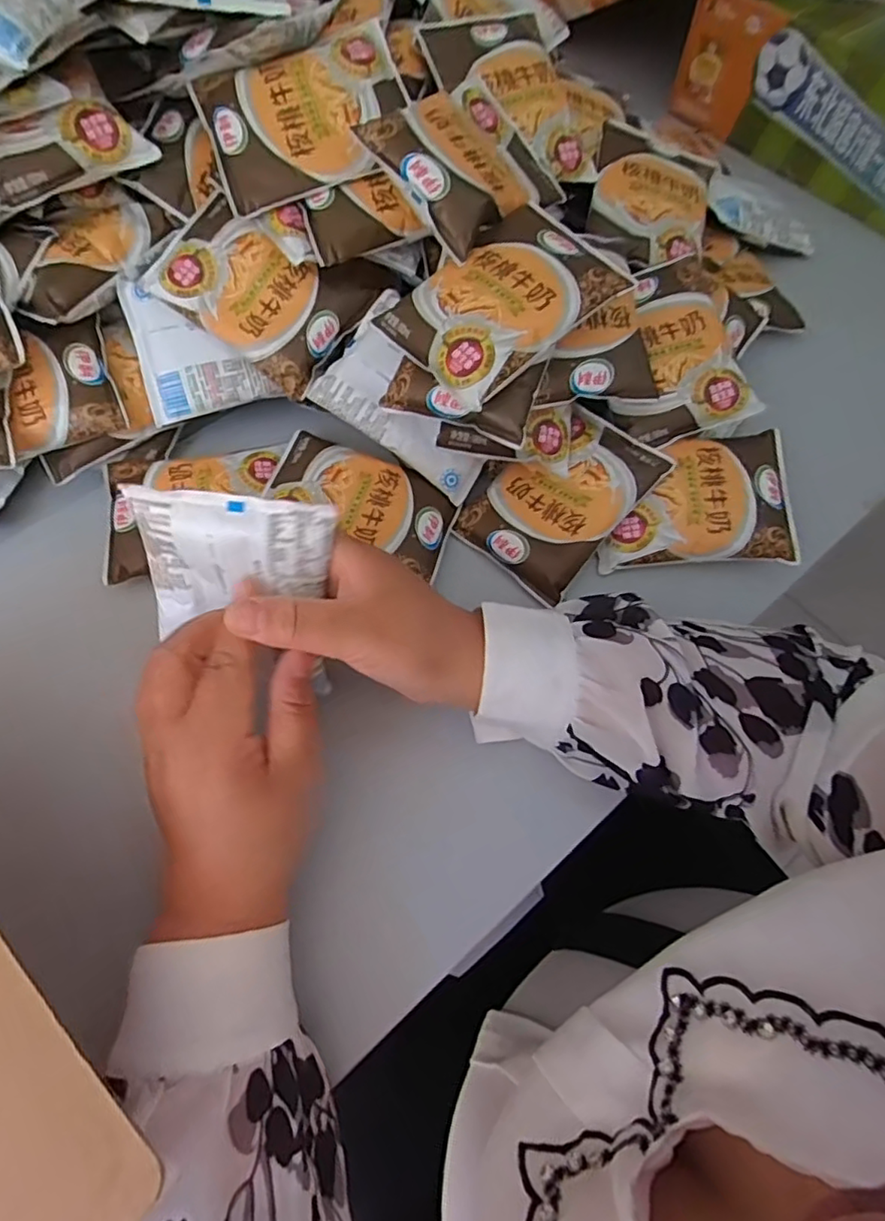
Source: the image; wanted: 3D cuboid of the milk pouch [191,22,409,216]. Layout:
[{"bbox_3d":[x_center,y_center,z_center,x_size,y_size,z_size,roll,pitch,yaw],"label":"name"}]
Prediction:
[{"bbox_3d":[-0.085,-0.316,0.386,0.130,0.015,0.088,-22,92,-3],"label":"milk pouch"}]

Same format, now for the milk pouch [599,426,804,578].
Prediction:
[{"bbox_3d":[0.173,-0.076,0.414,0.125,0.020,0.090,-3,80,8],"label":"milk pouch"}]

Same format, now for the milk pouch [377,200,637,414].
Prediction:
[{"bbox_3d":[0.037,-0.189,0.372,0.128,0.028,0.094,-41,71,-4],"label":"milk pouch"}]

